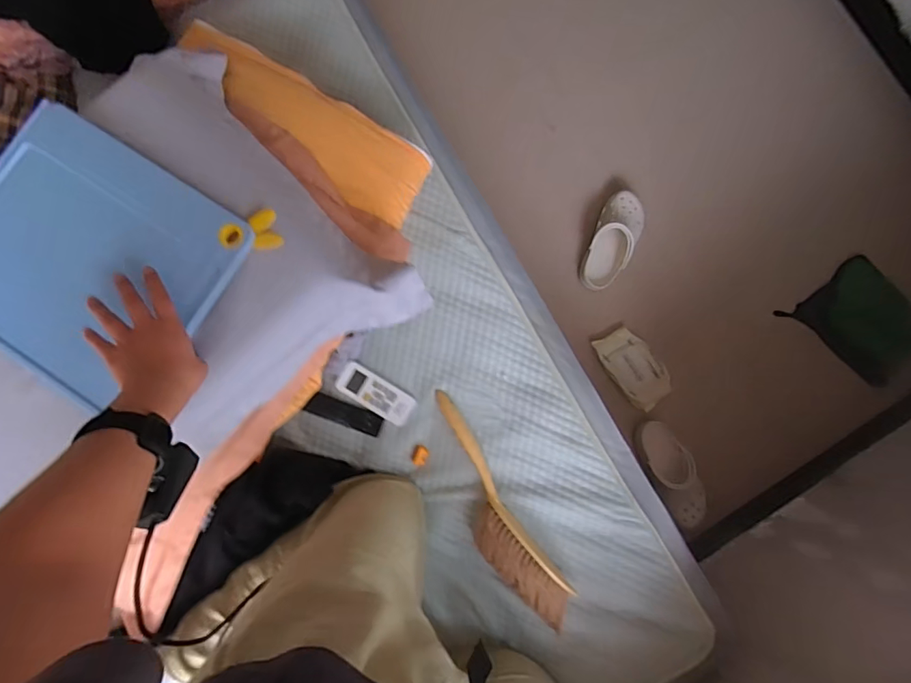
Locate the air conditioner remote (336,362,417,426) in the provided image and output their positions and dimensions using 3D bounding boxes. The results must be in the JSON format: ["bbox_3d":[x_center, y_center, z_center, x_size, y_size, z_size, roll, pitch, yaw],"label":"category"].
[{"bbox_3d":[-0.129,0.085,0.788,0.129,0.019,0.056,33,86,2],"label":"air conditioner remote"}]

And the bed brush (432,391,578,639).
[{"bbox_3d":[0.054,0.268,0.745,0.087,0.044,0.386,-33,87,-3],"label":"bed brush"}]

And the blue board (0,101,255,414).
[{"bbox_3d":[-0.409,-0.090,0.528,0.291,0.017,0.255,32,86,2],"label":"blue board"}]

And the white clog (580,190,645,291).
[{"bbox_3d":[0.380,-0.238,1.150,0.100,0.069,0.242,24,86,1],"label":"white clog"}]

